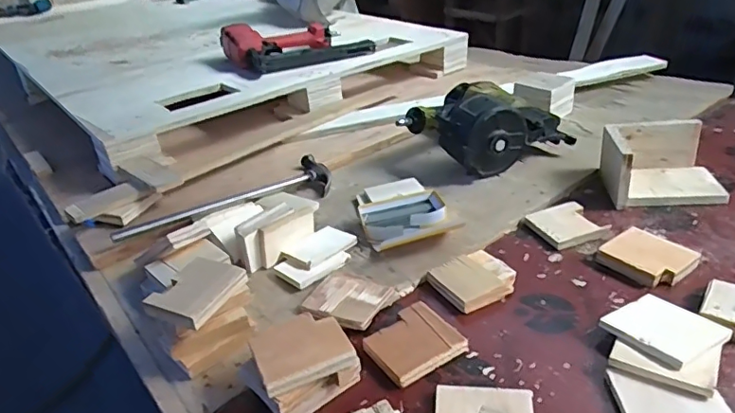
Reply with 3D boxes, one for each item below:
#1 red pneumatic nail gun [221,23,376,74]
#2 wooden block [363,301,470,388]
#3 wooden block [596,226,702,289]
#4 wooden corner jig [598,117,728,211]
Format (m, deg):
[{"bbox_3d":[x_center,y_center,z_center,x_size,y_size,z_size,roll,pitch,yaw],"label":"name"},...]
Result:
[{"bbox_3d":[-0.166,-0.403,1.279,0.308,0.086,0.216,-22,35,-26],"label":"red pneumatic nail gun"},{"bbox_3d":[0.051,0.150,0.595,0.096,0.011,0.085,-21,35,-26],"label":"wooden block"},{"bbox_3d":[0.356,0.064,0.683,0.082,0.024,0.088,-21,34,-25],"label":"wooden block"},{"bbox_3d":[0.456,-0.069,0.832,0.163,0.087,0.132,0,31,8],"label":"wooden corner jig"}]

